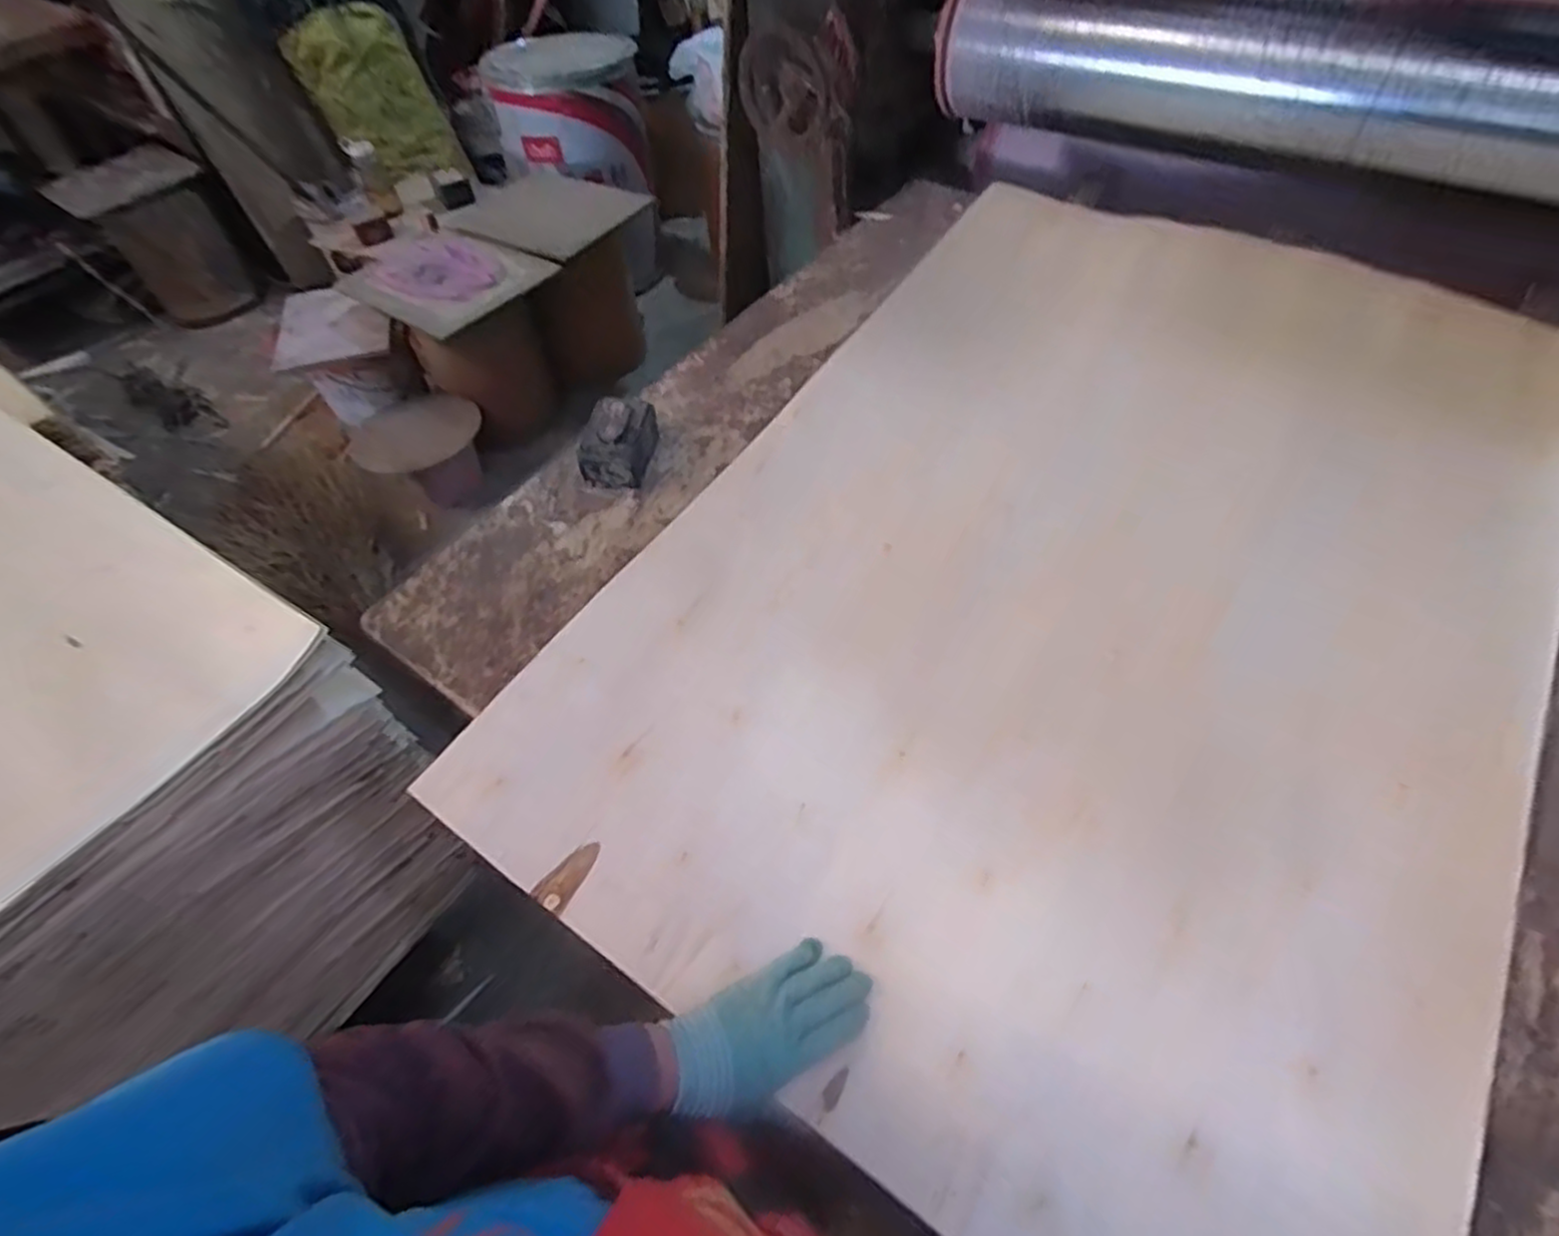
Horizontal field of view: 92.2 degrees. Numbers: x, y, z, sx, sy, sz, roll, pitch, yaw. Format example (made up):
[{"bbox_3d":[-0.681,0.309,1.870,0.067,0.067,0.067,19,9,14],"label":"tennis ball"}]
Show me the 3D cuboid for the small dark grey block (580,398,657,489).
[{"bbox_3d":[-0.198,-0.215,0.935,0.077,0.075,0.116,4,49,1],"label":"small dark grey block"}]

